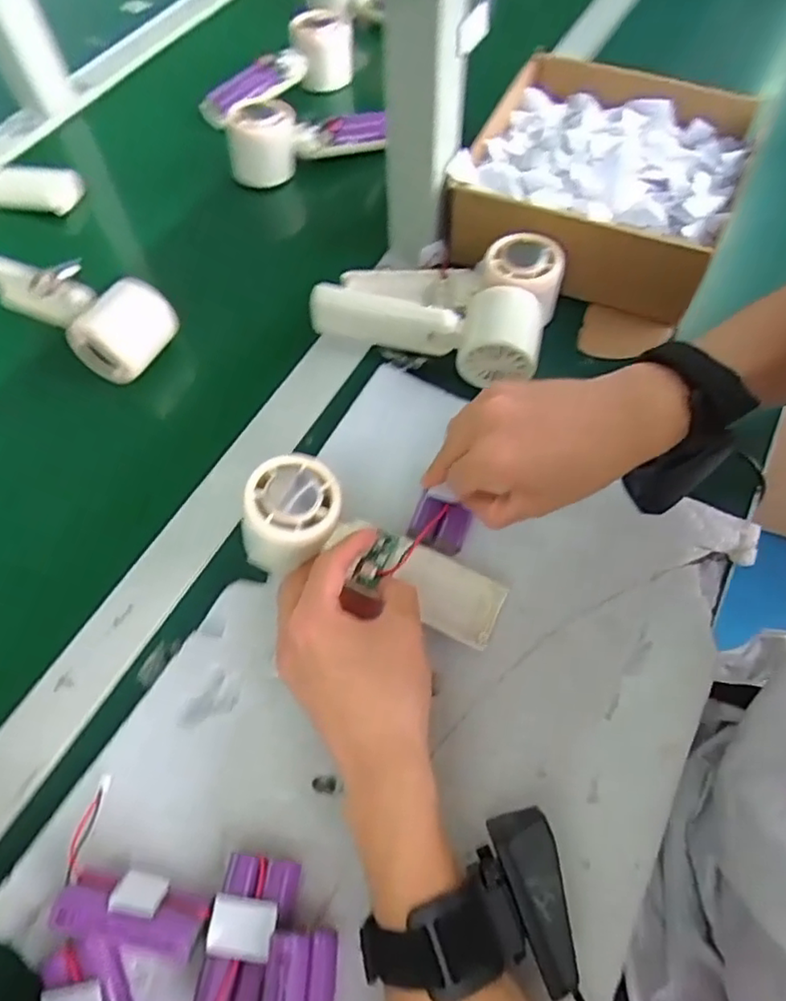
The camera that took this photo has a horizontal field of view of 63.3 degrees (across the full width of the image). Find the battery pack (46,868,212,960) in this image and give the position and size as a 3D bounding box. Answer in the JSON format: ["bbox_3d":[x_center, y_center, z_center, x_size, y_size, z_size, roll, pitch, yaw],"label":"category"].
[{"bbox_3d":[-0.120,0.192,0.301,0.064,0.034,0.027,9,61,6],"label":"battery pack"}]

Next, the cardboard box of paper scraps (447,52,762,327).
[{"bbox_3d":[0.177,-0.275,0.541,0.203,0.068,0.222,22,63,12],"label":"cardboard box of paper scraps"}]

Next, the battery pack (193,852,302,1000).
[{"bbox_3d":[-0.068,0.205,0.301,0.036,0.023,0.064,8,61,5],"label":"battery pack"}]

